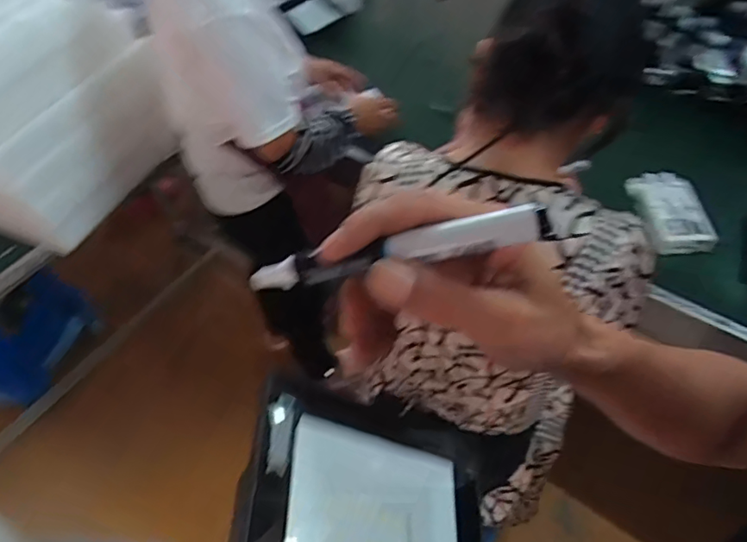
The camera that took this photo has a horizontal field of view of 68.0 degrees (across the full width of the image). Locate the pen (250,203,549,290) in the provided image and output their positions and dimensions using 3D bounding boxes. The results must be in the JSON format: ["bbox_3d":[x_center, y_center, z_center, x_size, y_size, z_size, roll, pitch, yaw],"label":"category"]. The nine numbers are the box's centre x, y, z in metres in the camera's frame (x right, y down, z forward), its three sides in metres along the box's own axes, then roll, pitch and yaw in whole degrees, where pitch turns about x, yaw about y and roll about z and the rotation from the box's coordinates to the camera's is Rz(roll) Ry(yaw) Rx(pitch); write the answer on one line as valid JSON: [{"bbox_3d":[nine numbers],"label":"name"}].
[{"bbox_3d":[0.008,-0.008,0.242,0.130,0.015,0.015,-12,51,14],"label":"pen"}]

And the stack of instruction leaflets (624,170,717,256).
[{"bbox_3d":[0.562,-0.117,1.052,0.109,0.034,0.191,-3,53,3],"label":"stack of instruction leaflets"}]

